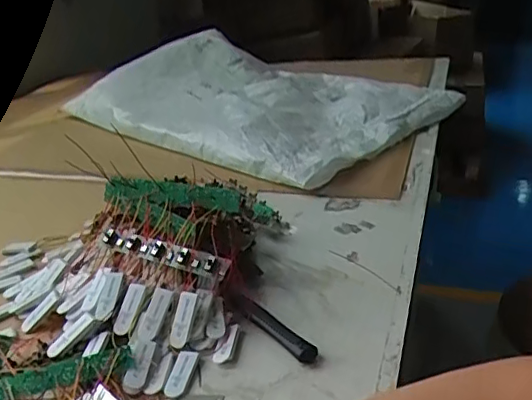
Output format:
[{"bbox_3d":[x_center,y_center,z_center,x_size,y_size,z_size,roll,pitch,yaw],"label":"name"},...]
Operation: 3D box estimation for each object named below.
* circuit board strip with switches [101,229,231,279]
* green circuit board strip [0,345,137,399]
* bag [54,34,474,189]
[{"bbox_3d":[-0.119,0.057,0.647,0.166,0.021,0.026,8,31,28],"label":"circuit board strip with switches"},{"bbox_3d":[-0.216,0.168,0.538,0.175,0.011,0.032,-11,48,-17],"label":"green circuit board strip"},{"bbox_3d":[-0.039,-0.257,1.352,0.582,0.102,0.822,-25,33,-38],"label":"bag"}]

